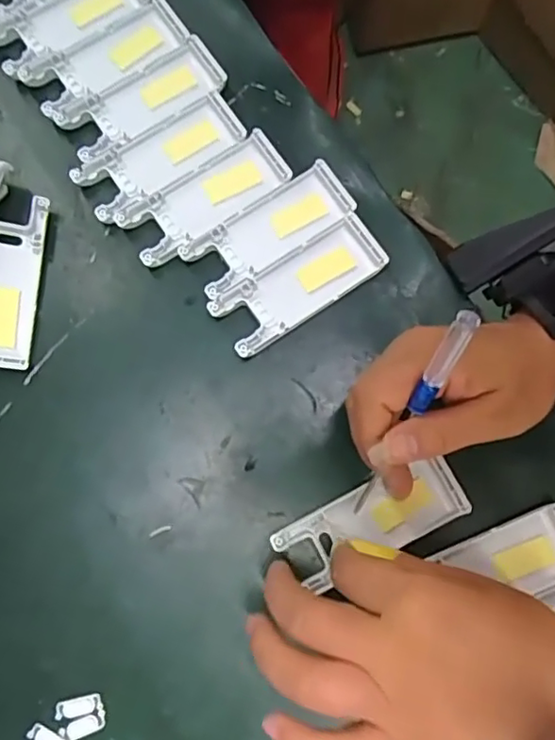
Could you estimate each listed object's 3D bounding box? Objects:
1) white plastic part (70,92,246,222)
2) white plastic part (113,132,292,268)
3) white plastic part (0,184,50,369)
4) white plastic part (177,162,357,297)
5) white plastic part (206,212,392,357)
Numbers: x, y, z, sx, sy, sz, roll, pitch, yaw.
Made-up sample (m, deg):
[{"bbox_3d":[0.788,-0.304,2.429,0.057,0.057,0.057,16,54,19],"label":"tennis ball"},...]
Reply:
[{"bbox_3d":[-0.074,-0.134,0.367,0.103,0.011,0.040,-35,80,-7],"label":"white plastic part"},{"bbox_3d":[-0.046,-0.107,0.362,0.103,0.009,0.041,-35,79,-7],"label":"white plastic part"},{"bbox_3d":[-0.158,-0.053,0.343,0.038,0.014,0.104,8,73,-24],"label":"white plastic part"},{"bbox_3d":[-0.006,-0.086,0.358,0.103,0.009,0.038,-34,79,-7],"label":"white plastic part"},{"bbox_3d":[0.012,-0.051,0.353,0.104,0.009,0.040,-33,79,-6],"label":"white plastic part"}]

